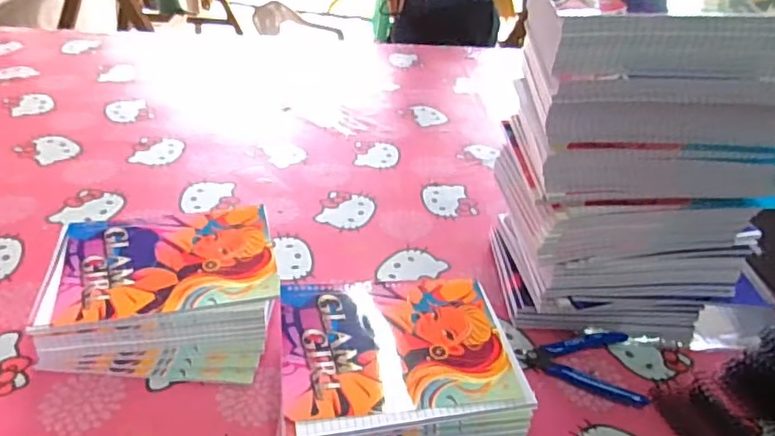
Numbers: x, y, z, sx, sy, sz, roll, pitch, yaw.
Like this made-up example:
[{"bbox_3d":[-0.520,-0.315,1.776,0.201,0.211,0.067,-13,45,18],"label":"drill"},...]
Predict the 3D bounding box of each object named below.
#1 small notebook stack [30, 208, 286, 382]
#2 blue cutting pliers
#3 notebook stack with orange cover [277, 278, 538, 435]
[{"bbox_3d":[-0.220,0.074,0.581,0.208,0.064,0.177,-2,37,-11],"label":"small notebook stack"},{"bbox_3d":[0.189,0.143,0.574,0.114,0.012,0.080,7,36,1],"label":"blue cutting pliers"},{"bbox_3d":[0.009,0.137,0.529,0.204,0.059,0.171,1,36,-7],"label":"notebook stack with orange cover"}]

